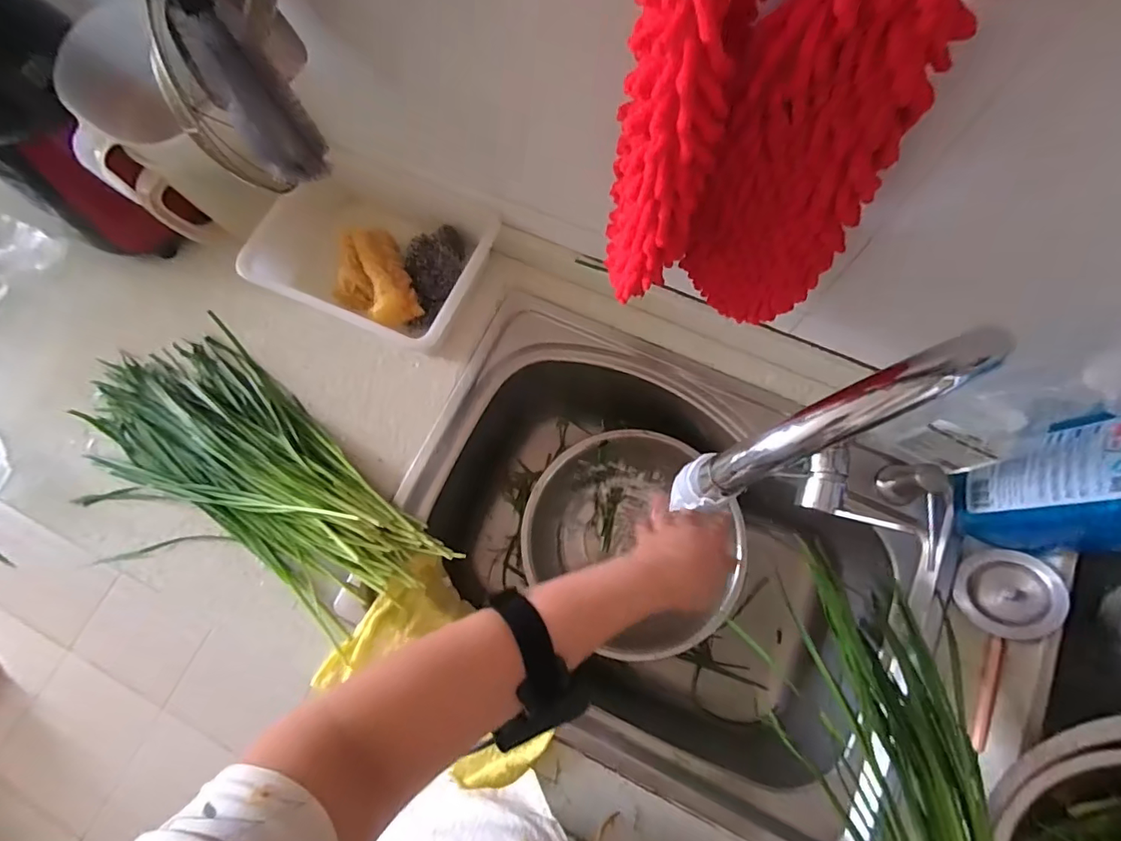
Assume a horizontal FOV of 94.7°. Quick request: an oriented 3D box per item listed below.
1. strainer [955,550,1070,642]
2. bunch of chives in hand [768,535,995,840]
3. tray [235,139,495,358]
[{"bbox_3d":[0.440,0.171,0.507,0.010,0.081,0.081,15,94,-37],"label":"strainer"},{"bbox_3d":[0.263,0.238,0.428,0.110,0.084,0.345,13,34,6],"label":"bunch of chives in hand"},{"bbox_3d":[-0.214,-0.196,0.625,0.245,0.073,0.180,25,77,8],"label":"tray"}]

